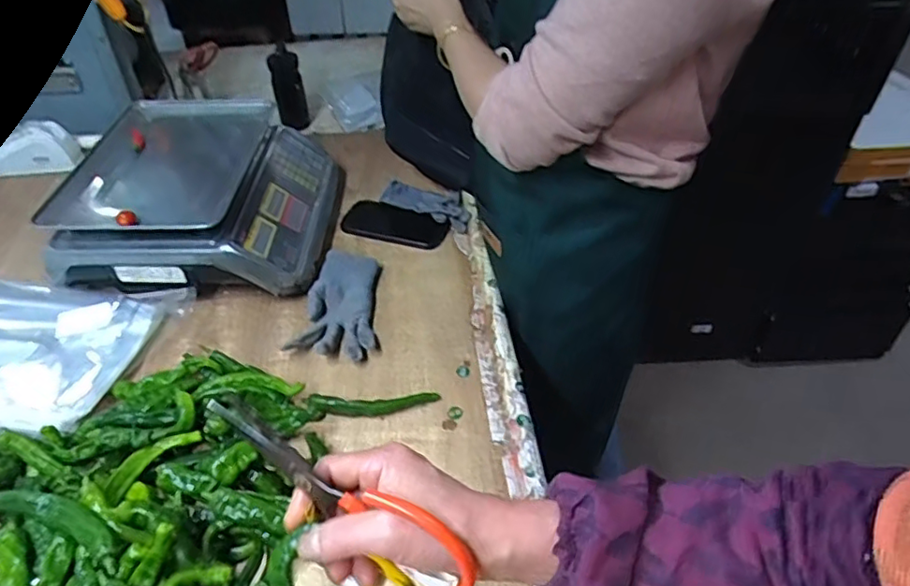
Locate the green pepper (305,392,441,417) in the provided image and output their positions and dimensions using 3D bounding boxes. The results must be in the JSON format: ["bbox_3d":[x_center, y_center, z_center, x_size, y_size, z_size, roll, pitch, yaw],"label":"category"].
[{"bbox_3d":[-0.091,0.123,0.670,0.143,0.021,0.031,-2,42,-1],"label":"green pepper"}]

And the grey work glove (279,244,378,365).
[{"bbox_3d":[-0.142,0.009,0.784,0.100,0.030,0.188,6,43,7],"label":"grey work glove"}]

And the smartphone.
[{"bbox_3d":[-0.093,-0.108,0.928,0.163,0.015,0.073,15,44,17],"label":"smartphone"}]

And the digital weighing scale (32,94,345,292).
[{"bbox_3d":[-0.352,-0.149,0.889,0.317,0.134,0.351,-1,42,0],"label":"digital weighing scale"}]

